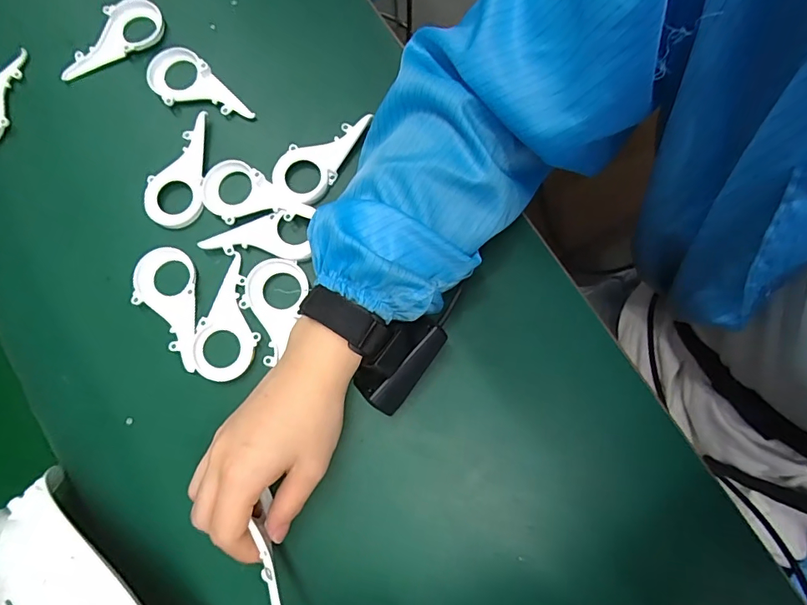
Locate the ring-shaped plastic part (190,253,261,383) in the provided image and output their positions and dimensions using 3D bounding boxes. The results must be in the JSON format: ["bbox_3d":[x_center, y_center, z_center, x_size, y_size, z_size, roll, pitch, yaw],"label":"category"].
[{"bbox_3d":[-0.125,0.014,0.348,0.044,0.004,0.090,21,80,3],"label":"ring-shaped plastic part"}]

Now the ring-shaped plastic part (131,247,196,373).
[{"bbox_3d":[-0.179,0.004,0.347,0.047,0.006,0.091,-3,79,-1],"label":"ring-shaped plastic part"}]

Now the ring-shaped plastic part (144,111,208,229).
[{"bbox_3d":[-0.178,-0.103,0.364,0.045,0.005,0.092,-3,79,-1],"label":"ring-shaped plastic part"}]

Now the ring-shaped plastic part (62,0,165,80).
[{"bbox_3d":[-0.245,-0.221,0.387,0.090,0.014,0.045,-23,80,-5],"label":"ring-shaped plastic part"}]

